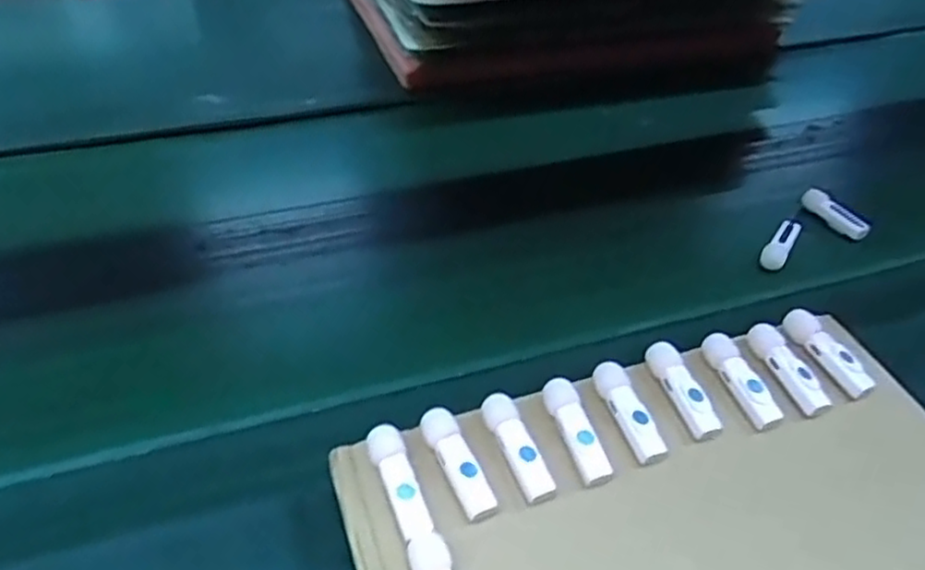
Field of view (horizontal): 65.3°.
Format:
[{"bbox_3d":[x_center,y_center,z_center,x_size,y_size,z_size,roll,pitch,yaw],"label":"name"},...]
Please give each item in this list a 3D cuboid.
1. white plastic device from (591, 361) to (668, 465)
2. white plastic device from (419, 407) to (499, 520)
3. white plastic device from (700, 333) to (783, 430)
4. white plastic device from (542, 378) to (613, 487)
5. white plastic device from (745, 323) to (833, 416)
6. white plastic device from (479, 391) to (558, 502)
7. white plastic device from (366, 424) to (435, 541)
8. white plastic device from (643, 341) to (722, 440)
[{"bbox_3d":[0.096,0.073,0.416,0.020,0.013,0.064,-9,43,-13],"label":"white plastic device"},{"bbox_3d":[-0.004,0.095,0.387,0.021,0.010,0.064,-16,44,-19],"label":"white plastic device"},{"bbox_3d":[0.168,0.057,0.436,0.020,0.013,0.064,-7,42,-11],"label":"white plastic device"},{"bbox_3d":[0.064,0.082,0.405,0.020,0.014,0.062,-9,42,-12],"label":"white plastic device"},{"bbox_3d":[0.199,0.050,0.445,0.019,0.013,0.065,-12,43,-16],"label":"white plastic device"},{"bbox_3d":[0.030,0.089,0.397,0.020,0.012,0.064,-13,44,-17],"label":"white plastic device"},{"bbox_3d":[-0.033,0.101,0.376,0.019,0.009,0.063,-13,44,-17],"label":"white plastic device"},{"bbox_3d":[0.131,0.061,0.429,0.019,0.013,0.064,-10,43,-13],"label":"white plastic device"}]

